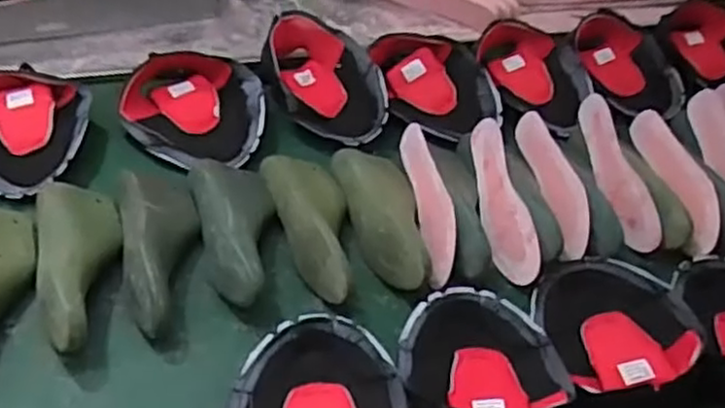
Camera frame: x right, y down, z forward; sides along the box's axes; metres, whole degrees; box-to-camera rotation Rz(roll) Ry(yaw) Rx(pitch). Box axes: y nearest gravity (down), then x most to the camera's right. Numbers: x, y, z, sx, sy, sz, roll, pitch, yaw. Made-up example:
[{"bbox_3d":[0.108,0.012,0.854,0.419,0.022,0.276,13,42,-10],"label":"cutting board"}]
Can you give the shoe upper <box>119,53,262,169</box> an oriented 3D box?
[{"bbox_3d":[-0.242,-0.138,1.041,0.202,0.051,0.186,10,45,-4],"label":"shoe upper"}]

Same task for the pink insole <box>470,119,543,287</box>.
[{"bbox_3d":[0.183,-0.003,0.971,0.016,0.073,0.238,13,52,-34],"label":"pink insole"}]

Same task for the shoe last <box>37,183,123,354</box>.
[{"bbox_3d":[-0.333,0.066,0.849,0.093,0.073,0.236,-7,49,-19],"label":"shoe last"}]

